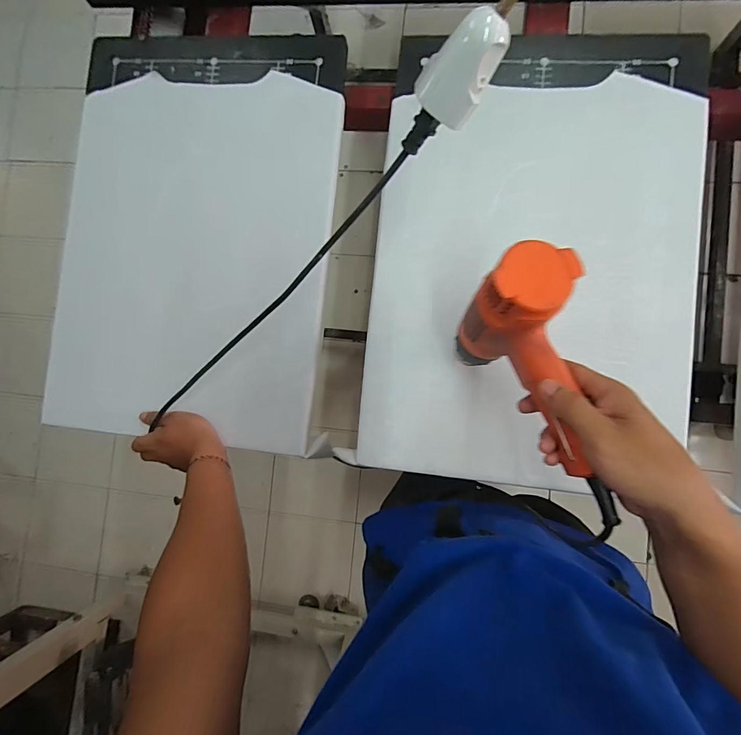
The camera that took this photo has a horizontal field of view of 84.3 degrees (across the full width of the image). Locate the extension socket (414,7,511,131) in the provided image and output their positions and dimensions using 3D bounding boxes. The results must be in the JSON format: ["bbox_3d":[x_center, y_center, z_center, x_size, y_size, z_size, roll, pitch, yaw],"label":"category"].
[{"bbox_3d":[0.066,-0.211,0.289,0.044,0.033,0.065,38,128,-10],"label":"extension socket"}]

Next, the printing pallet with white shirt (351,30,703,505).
[{"bbox_3d":[0.207,-0.143,0.529,0.397,0.048,0.572,5,86,6],"label":"printing pallet with white shirt"}]

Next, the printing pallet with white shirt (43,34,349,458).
[{"bbox_3d":[-0.260,-0.186,0.586,0.415,0.044,0.589,3,89,6],"label":"printing pallet with white shirt"}]

